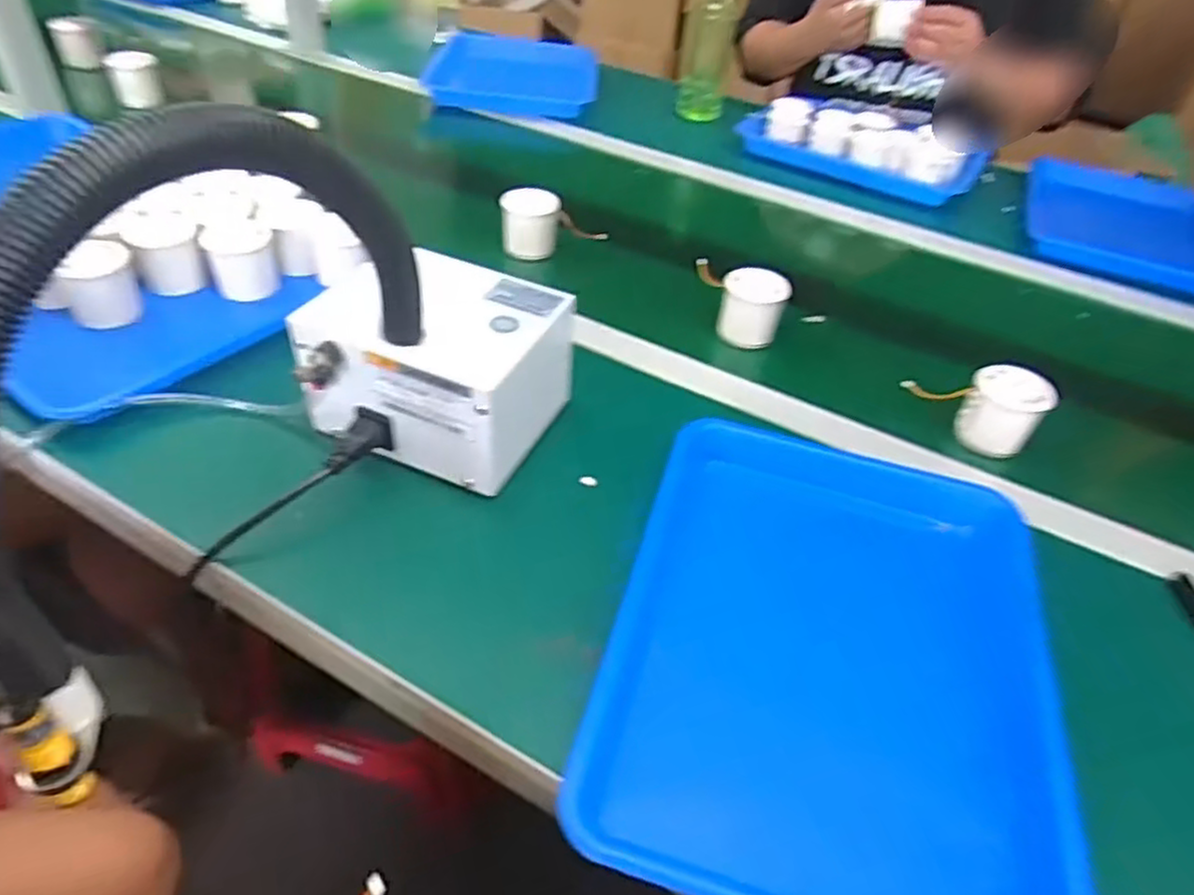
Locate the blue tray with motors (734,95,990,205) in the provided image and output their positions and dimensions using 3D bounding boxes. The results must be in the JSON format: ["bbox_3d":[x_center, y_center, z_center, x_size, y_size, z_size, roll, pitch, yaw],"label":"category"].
[{"bbox_3d":[0.377,-0.439,1.079,0.334,0.077,0.124,29,46,23],"label":"blue tray with motors"}]

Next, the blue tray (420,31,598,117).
[{"bbox_3d":[-0.130,-0.621,1.220,0.258,0.044,0.282,7,42,0],"label":"blue tray"}]

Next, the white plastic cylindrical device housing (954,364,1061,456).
[{"bbox_3d":[0.336,-0.027,0.616,0.058,0.072,0.057,29,46,23],"label":"white plastic cylindrical device housing"}]

